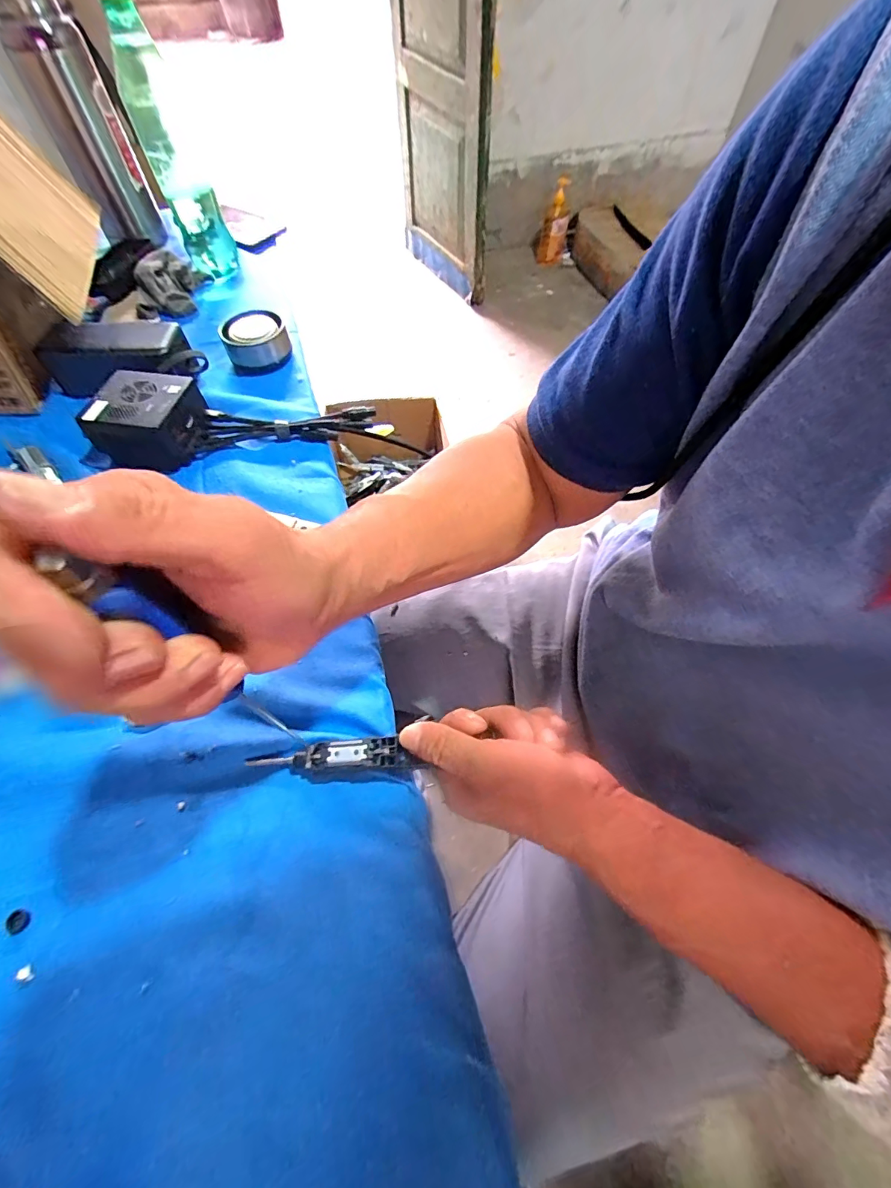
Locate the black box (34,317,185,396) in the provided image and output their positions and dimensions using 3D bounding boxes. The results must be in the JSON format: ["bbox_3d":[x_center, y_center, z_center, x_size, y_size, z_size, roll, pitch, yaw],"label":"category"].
[{"bbox_3d":[-0.329,-0.236,0.459,0.140,0.053,0.059,-7,59,-3],"label":"black box"}]

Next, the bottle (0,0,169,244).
[{"bbox_3d":[-0.437,-0.567,0.559,0.079,0.209,0.085,-29,64,-17],"label":"bottle"}]

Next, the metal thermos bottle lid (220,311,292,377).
[{"bbox_3d":[-0.204,-0.274,0.497,0.067,0.036,0.064,-19,60,-10],"label":"metal thermos bottle lid"}]

